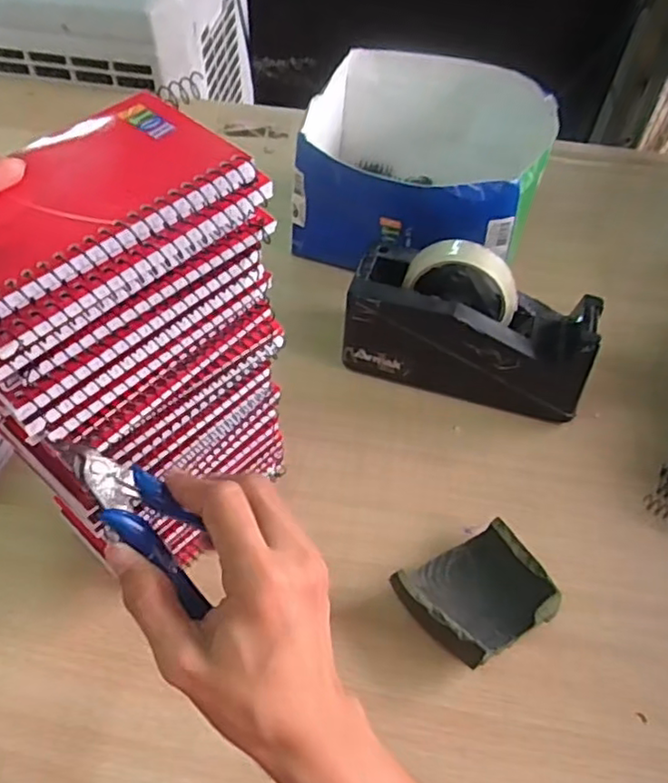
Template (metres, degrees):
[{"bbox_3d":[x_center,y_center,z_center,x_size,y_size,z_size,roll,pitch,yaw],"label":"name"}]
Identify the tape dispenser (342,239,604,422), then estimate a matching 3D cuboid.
[{"bbox_3d":[0.115,-0.055,0.538,0.202,0.107,0.075,15,53,8],"label":"tape dispenser"}]

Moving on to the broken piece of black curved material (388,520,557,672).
[{"bbox_3d":[0.097,0.140,0.436,0.089,0.035,0.074,-25,55,-21],"label":"broken piece of black curved material"}]

